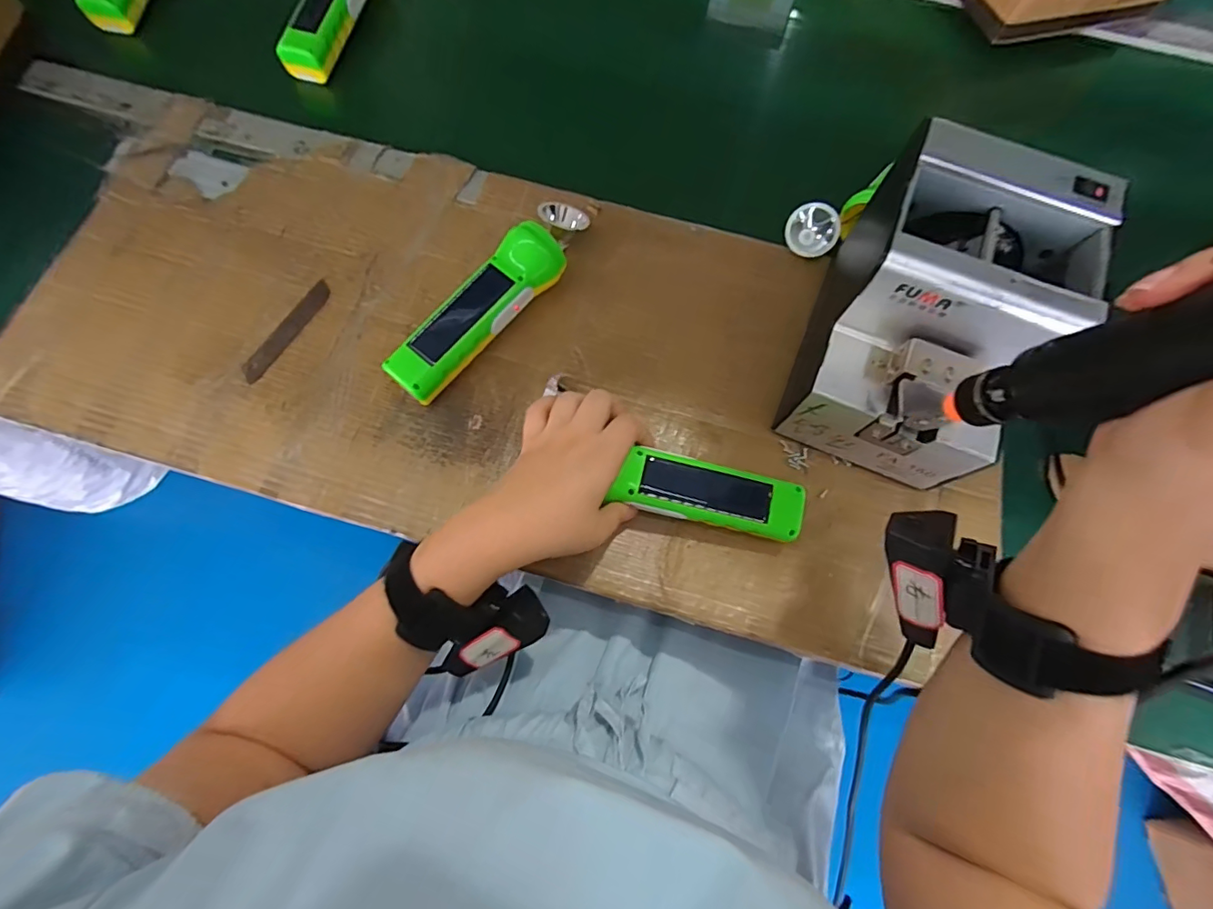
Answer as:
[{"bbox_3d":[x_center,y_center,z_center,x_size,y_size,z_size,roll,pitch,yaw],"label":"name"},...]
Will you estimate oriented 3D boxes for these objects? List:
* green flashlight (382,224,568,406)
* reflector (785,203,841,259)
[{"bbox_3d":[-0.101,-0.111,0.405,0.040,0.044,0.163,40,75,11],"label":"green flashlight"},{"bbox_3d":[0.184,-0.201,0.453,0.045,0.043,0.030,20,50,21],"label":"reflector"}]

